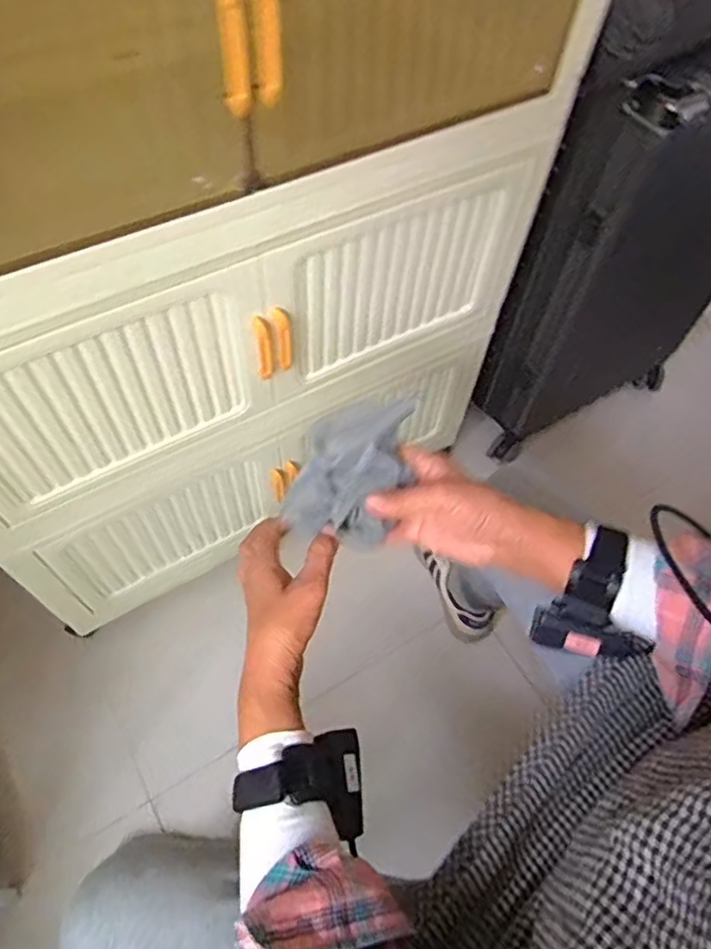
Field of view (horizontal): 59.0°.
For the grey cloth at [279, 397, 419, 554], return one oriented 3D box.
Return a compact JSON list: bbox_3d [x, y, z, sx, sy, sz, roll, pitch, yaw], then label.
[{"bbox_3d":[0.001,-0.004,0.498,0.084,0.060,0.115,26,60,11],"label":"grey cloth"}]

